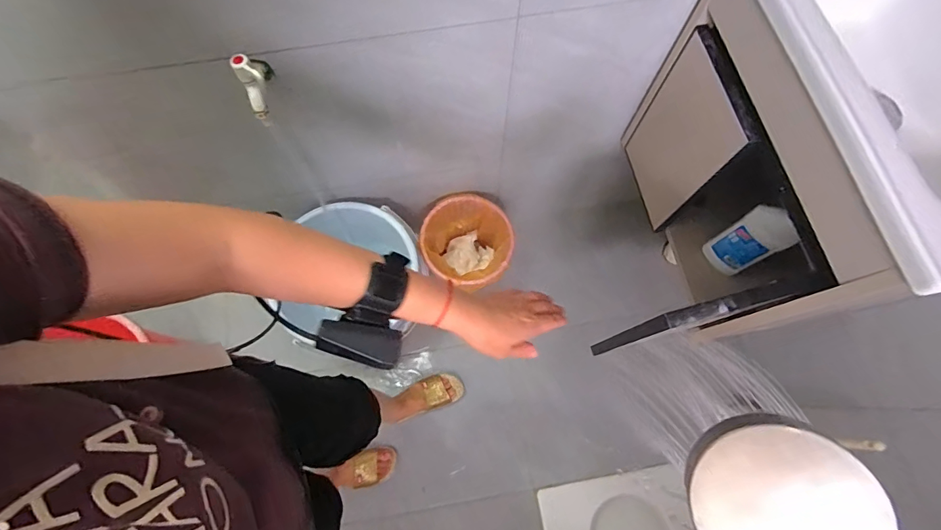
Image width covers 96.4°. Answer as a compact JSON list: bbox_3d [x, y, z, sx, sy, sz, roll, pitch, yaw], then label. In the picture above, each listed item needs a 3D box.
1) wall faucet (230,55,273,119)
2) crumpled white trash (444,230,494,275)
[{"bbox_3d":[-0.308,-0.267,0.603,0.033,0.082,0.067,-4,67,-5],"label":"wall faucet"},{"bbox_3d":[-0.002,-0.035,1.207,0.124,0.051,0.124,-27,71,-14],"label":"crumpled white trash"}]

